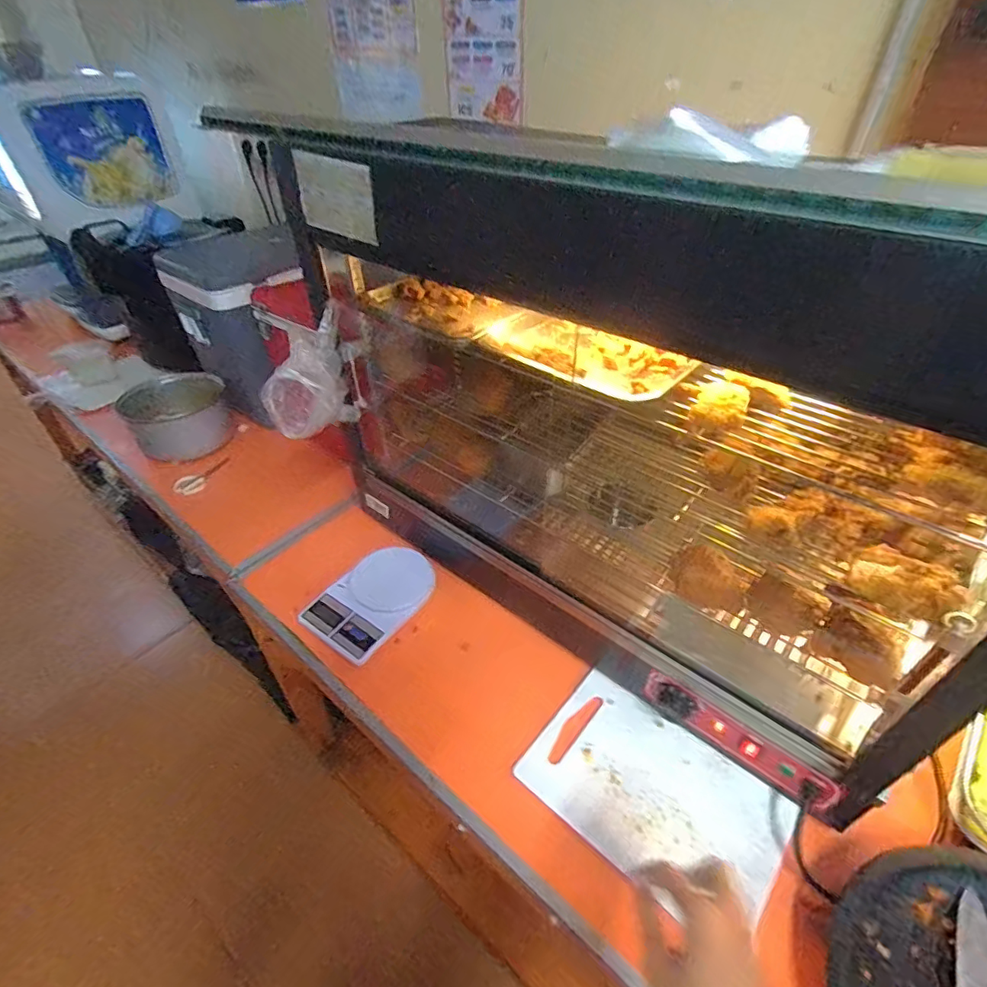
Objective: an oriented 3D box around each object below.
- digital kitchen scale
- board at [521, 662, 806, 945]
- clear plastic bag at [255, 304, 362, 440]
[{"bbox_3d":[-0.201,0.176,0.885,0.147,0.030,0.205,28,57,24],"label":"digital kitchen scale"},{"bbox_3d":[0.201,0.377,0.665,0.296,0.013,0.199,29,49,31],"label":"board"},{"bbox_3d":[-0.264,-0.176,0.766,0.135,0.169,0.094,-14,42,-14],"label":"clear plastic bag"}]

